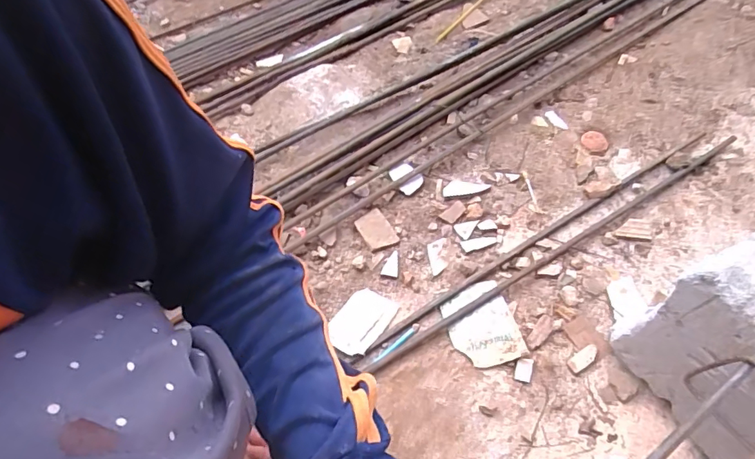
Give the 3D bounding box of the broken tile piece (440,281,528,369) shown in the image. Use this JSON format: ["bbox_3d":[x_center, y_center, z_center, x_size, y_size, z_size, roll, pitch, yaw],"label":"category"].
[{"bbox_3d":[0.129,0.118,0.610,0.082,0.008,0.104,-14,57,-9],"label":"broken tile piece"}]

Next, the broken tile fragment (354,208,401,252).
[{"bbox_3d":[-0.003,-0.001,0.682,0.044,0.014,0.061,-24,59,-15],"label":"broken tile fragment"}]

